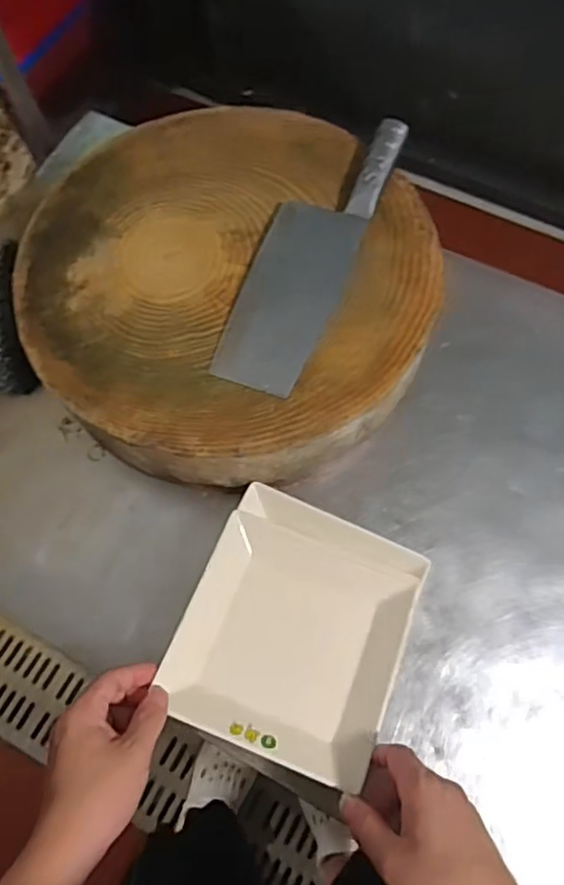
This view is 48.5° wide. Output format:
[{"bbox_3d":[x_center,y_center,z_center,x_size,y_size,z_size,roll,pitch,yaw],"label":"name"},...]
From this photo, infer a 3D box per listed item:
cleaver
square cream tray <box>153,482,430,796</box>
[{"bbox_3d":[0.028,-0.194,0.613,0.092,0.022,0.314,19,72,10],"label":"cleaver"},{"bbox_3d":[0.013,0.161,0.557,0.185,0.048,0.211,19,72,9],"label":"square cream tray"}]

